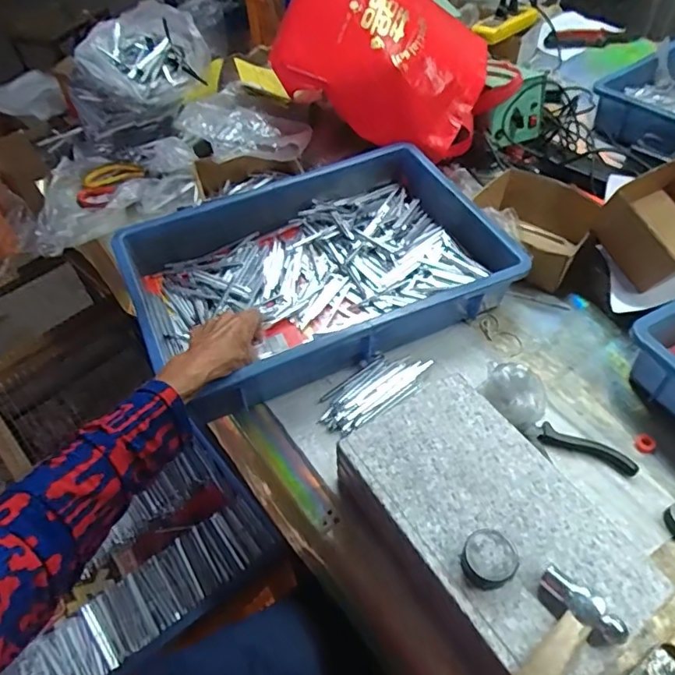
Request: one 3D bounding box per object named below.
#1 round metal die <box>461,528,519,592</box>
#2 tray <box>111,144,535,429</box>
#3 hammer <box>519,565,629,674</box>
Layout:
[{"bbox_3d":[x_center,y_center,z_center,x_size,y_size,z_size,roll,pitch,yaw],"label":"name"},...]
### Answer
[{"bbox_3d":[0.113,0.165,0.405,0.036,0.023,0.036,-1,51,1],"label":"round metal die"},{"bbox_3d":[-0.024,-0.089,0.697,0.443,0.086,0.301,-21,53,-14],"label":"tray"},{"bbox_3d":[0.130,0.228,0.351,0.056,0.022,0.146,33,59,25],"label":"hammer"}]

